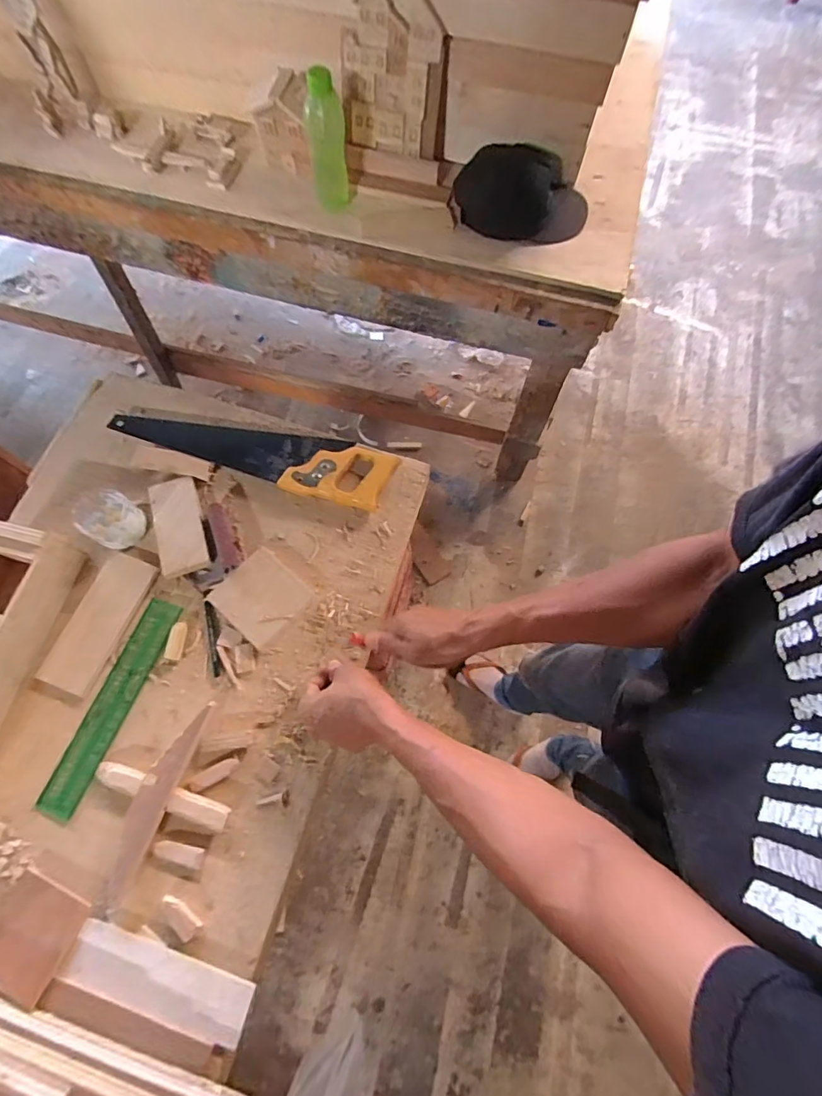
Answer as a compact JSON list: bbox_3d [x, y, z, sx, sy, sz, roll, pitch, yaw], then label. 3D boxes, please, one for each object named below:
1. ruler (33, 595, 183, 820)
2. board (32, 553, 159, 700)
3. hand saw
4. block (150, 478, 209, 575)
[{"bbox_3d":[-0.350,0.180,0.565,0.046,0.007,0.247,18,69,4],"label":"ruler"},{"bbox_3d":[-0.389,0.090,0.595,0.069,0.008,0.170,19,71,7],"label":"board"},{"bbox_3d":[-0.225,-0.139,0.681,0.394,0.031,0.098,12,70,5],"label":"hand saw"},{"bbox_3d":[-0.311,-0.030,0.639,0.062,0.016,0.139,-18,70,-6],"label":"block"}]

